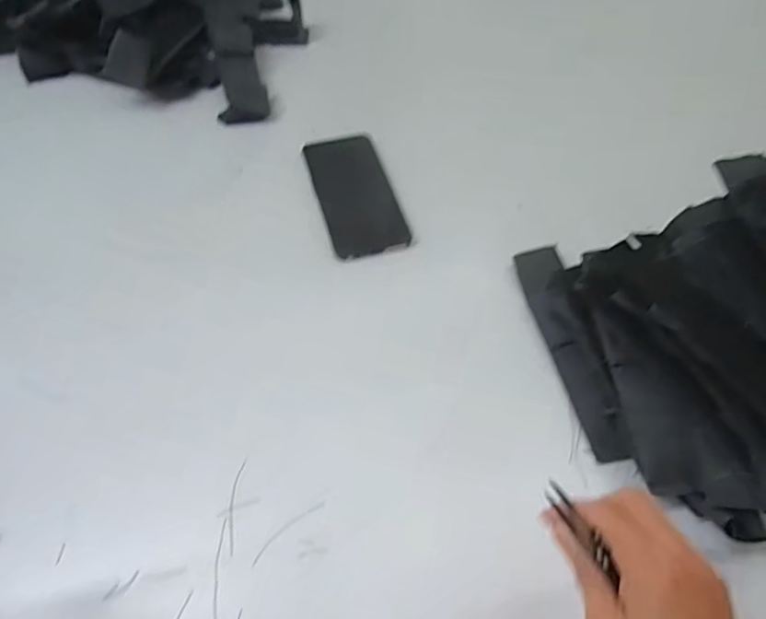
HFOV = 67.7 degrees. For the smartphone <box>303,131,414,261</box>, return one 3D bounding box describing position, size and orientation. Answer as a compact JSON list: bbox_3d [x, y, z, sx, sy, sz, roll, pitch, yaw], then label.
[{"bbox_3d":[-0.030,-0.121,0.580,0.074,0.006,0.159,-13,56,-11],"label":"smartphone"}]

